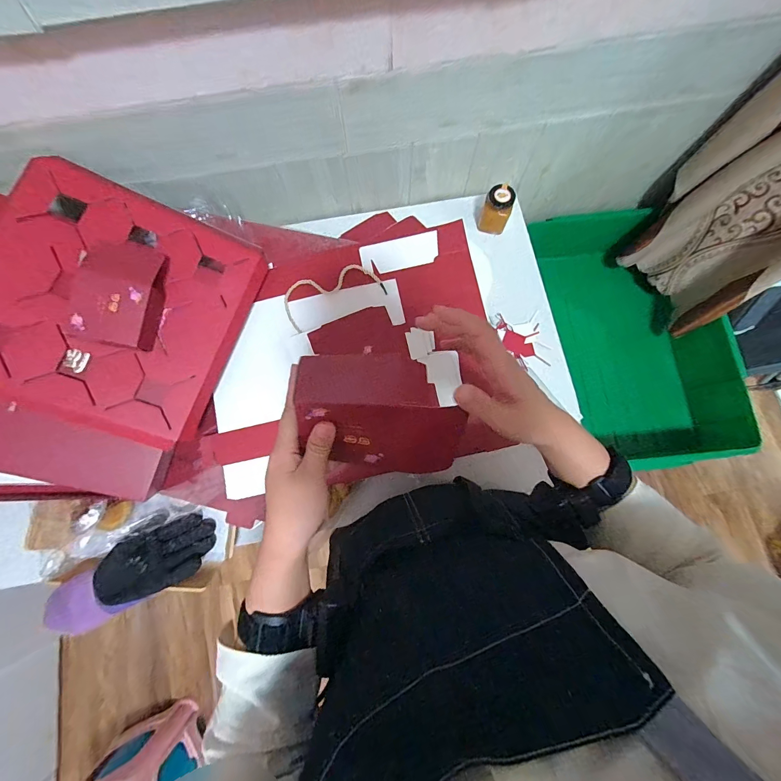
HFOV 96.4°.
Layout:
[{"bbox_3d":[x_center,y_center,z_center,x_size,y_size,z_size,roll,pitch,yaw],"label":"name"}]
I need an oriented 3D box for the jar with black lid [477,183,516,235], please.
[{"bbox_3d":[0.204,-0.345,0.667,0.051,0.074,0.048,0,78,0],"label":"jar with black lid"}]

